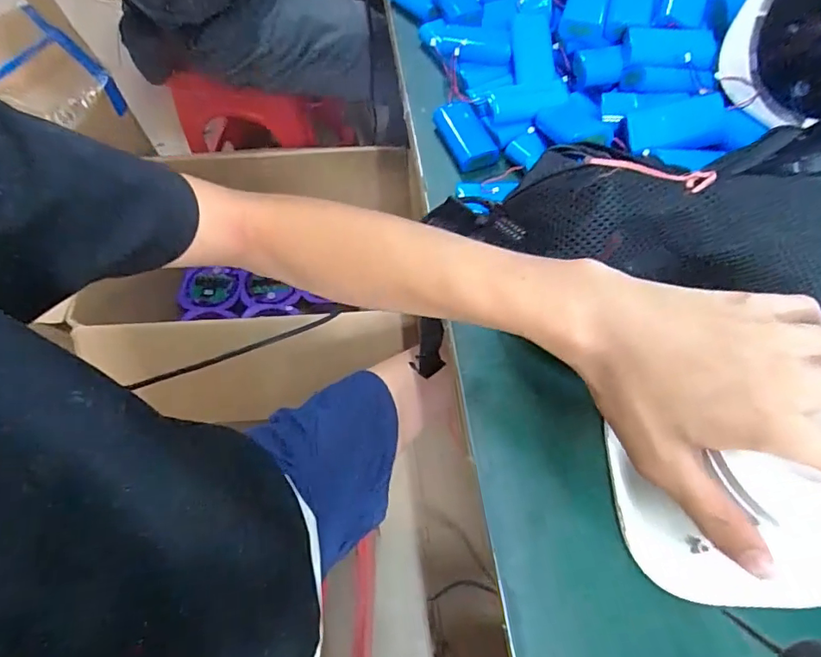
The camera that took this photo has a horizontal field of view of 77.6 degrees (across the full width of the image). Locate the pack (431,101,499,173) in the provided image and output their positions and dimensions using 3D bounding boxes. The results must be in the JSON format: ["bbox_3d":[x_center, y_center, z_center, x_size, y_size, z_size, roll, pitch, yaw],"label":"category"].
[{"bbox_3d":[0.051,-0.175,0.458,0.039,0.023,0.069,-21,64,-8],"label":"pack"}]

